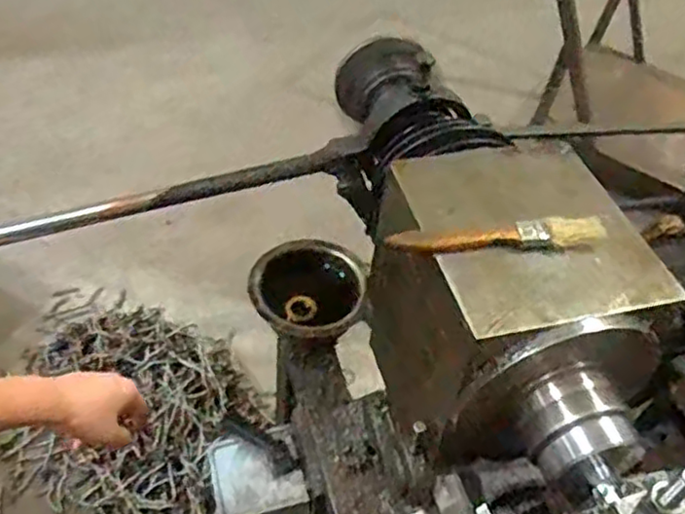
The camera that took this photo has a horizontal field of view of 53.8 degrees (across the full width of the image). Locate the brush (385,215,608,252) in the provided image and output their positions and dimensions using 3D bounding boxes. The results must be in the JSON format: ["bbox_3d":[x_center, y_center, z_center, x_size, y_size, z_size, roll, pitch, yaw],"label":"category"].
[{"bbox_3d":[0.107,-0.016,0.462,0.153,0.008,0.022,-2,47,-9],"label":"brush"}]

